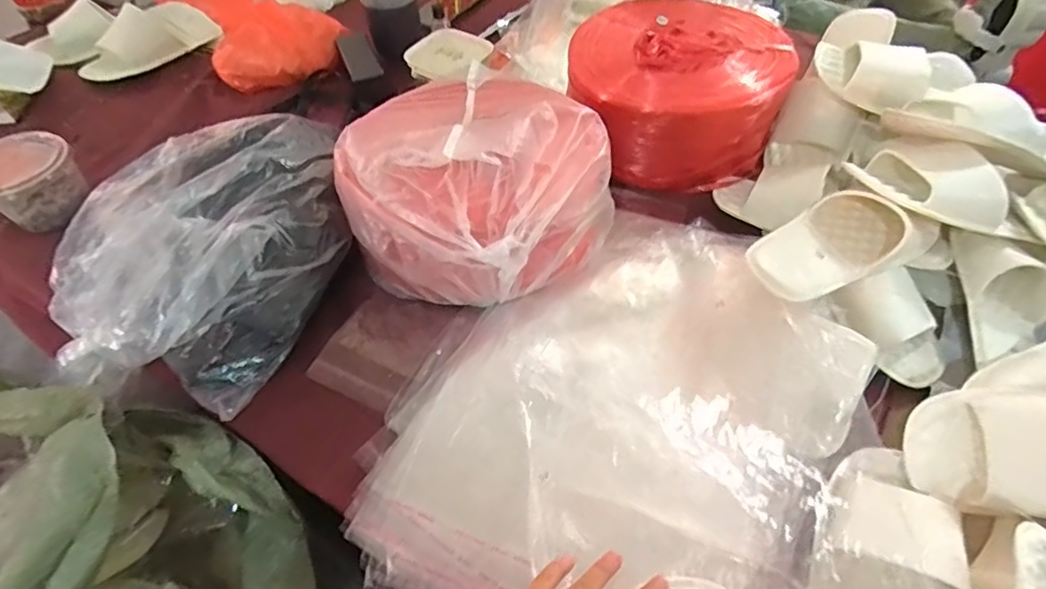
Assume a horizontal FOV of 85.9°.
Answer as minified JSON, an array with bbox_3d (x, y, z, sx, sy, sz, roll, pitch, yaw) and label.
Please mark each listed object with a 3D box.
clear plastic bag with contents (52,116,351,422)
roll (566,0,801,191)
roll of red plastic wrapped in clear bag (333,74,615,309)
[{"bbox_3d":[-0.322,-0.054,0.600,0.233,0.121,0.342,19,56,15],"label":"clear plastic bag with contents"},{"bbox_3d":[0.197,-0.266,0.740,0.271,0.136,0.226,-1,53,1],"label":"roll"},{"bbox_3d":[-0.054,-0.136,0.596,0.276,0.178,0.266,-1,53,1],"label":"roll of red plastic wrapped in clear bag"}]

